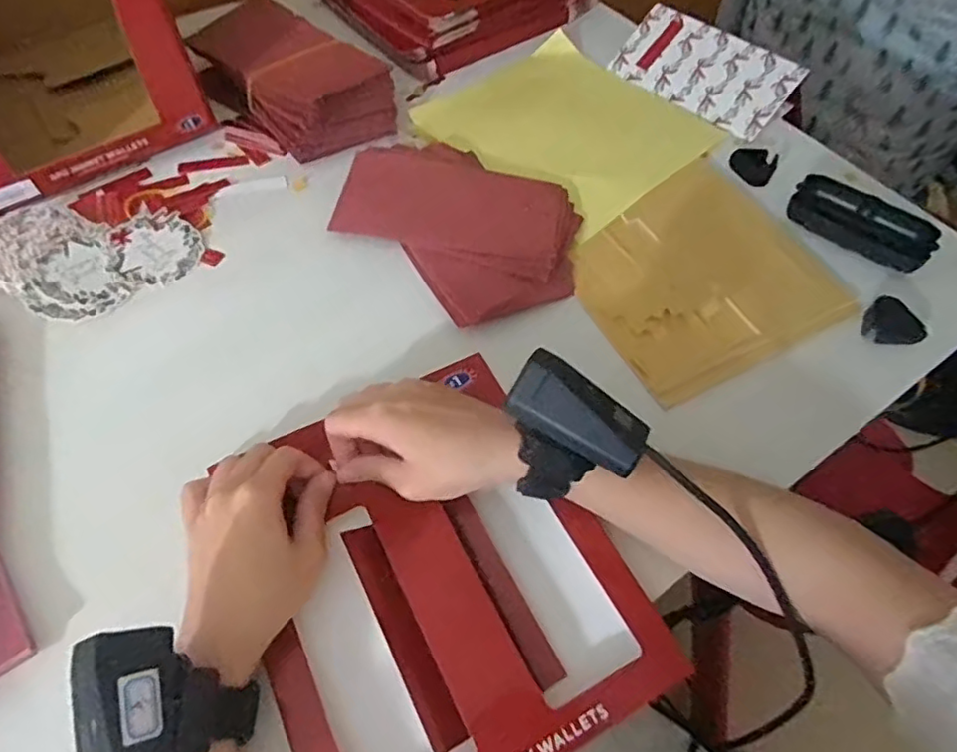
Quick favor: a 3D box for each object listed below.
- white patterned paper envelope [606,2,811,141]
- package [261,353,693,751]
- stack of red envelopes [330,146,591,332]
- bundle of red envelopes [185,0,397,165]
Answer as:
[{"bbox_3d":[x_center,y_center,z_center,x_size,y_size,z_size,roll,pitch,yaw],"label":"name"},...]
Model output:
[{"bbox_3d":[0.224,-0.309,0.621,0.176,0.009,0.085,42,95,21],"label":"white patterned paper envelope"},{"bbox_3d":[-0.027,0.108,0.350,0.189,0.029,0.225,-23,64,-17],"label":"package"},{"bbox_3d":[-0.013,-0.130,0.496,0.207,0.022,0.148,39,64,17],"label":"stack of red envelopes"},{"bbox_3d":[-0.168,-0.277,0.566,0.105,0.049,0.192,-39,65,-25],"label":"bundle of red envelopes"}]

